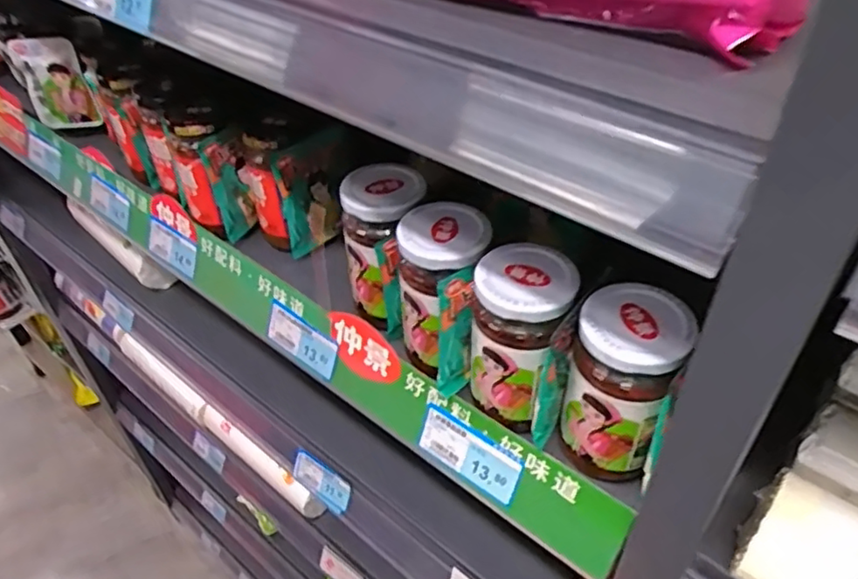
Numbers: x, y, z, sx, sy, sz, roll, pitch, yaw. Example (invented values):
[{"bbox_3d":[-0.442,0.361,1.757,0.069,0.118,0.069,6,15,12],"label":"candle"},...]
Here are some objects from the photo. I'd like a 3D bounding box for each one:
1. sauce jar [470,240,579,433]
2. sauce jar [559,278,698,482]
[{"bbox_3d":[0.055,0.031,0.401,0.060,0.101,0.059,9,43,13],"label":"sauce jar"},{"bbox_3d":[0.110,0.054,0.374,0.055,0.112,0.056,-2,42,2],"label":"sauce jar"}]

